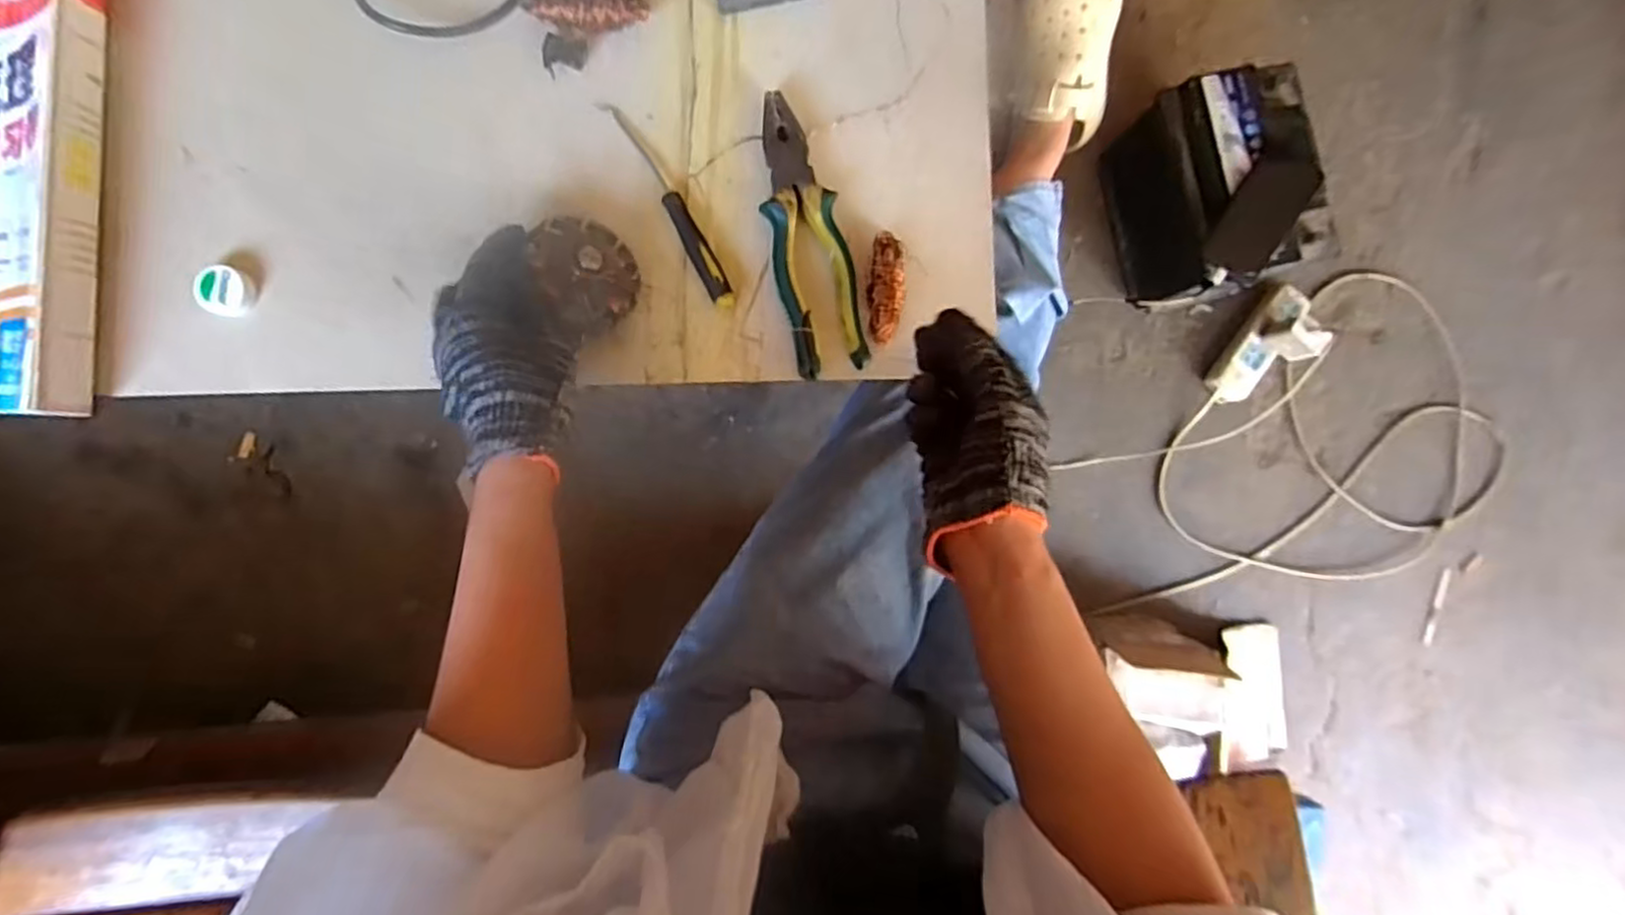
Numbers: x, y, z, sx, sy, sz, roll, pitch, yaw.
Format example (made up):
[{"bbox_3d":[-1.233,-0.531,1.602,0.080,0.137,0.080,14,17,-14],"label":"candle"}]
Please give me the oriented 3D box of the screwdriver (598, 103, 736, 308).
[{"bbox_3d":[-0.099,-0.176,0.494,0.019,0.014,0.163,-32,91,-4],"label":"screwdriver"}]

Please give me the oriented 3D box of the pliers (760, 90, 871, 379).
[{"bbox_3d":[-0.004,-0.154,0.497,0.051,0.019,0.190,-14,90,-5],"label":"pliers"}]

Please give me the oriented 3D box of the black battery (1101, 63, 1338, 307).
[{"bbox_3d":[0.492,-0.321,0.887,0.172,0.181,0.235,-12,90,-5],"label":"black battery"}]

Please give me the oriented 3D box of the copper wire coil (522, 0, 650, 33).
[{"bbox_3d":[-0.153,-0.302,0.482,0.080,0.028,0.033,10,88,-4],"label":"copper wire coil"}]

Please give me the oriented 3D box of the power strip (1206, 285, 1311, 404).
[{"bbox_3d":[0.605,-0.152,0.968,0.051,0.041,0.178,36,87,-3],"label":"power strip"}]

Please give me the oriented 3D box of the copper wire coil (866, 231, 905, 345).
[{"bbox_3d":[0.052,-0.120,0.502,0.025,0.016,0.077,8,88,-4],"label":"copper wire coil"}]

